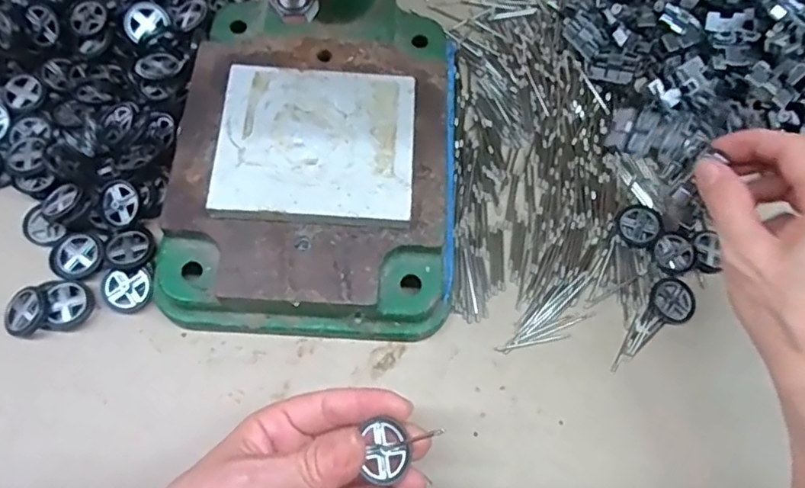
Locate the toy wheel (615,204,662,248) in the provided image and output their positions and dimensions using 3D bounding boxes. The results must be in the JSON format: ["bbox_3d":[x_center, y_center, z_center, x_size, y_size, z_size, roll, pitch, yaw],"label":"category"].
[{"bbox_3d":[0.148,-0.012,0.363,0.026,0.005,0.028,1,68,-3],"label":"toy wheel"}]

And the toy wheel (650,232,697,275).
[{"bbox_3d":[0.167,0.006,0.357,0.026,0.006,0.025,1,68,-3],"label":"toy wheel"}]

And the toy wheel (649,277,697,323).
[{"bbox_3d":[0.163,0.034,0.348,0.027,0.004,0.027,1,68,-3],"label":"toy wheel"}]

